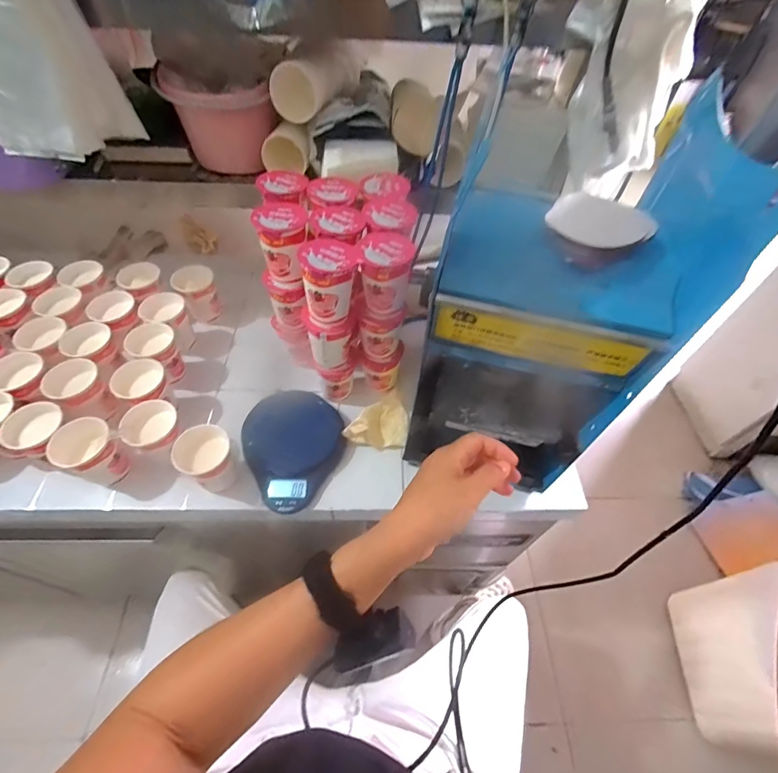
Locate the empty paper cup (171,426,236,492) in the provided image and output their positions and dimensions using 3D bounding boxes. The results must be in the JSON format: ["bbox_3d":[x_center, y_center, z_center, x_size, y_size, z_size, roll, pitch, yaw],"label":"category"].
[{"bbox_3d":[-0.232,0.096,0.523,0.067,0.077,0.063,2,54,-3],"label":"empty paper cup"}]

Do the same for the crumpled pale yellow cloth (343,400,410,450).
[{"bbox_3d":[-0.006,0.058,0.607,0.074,0.033,0.105,39,60,22],"label":"crumpled pale yellow cloth"}]

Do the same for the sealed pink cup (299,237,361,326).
[{"bbox_3d":[-0.072,-0.131,0.498,0.066,0.085,0.074,-6,54,-8],"label":"sealed pink cup"}]

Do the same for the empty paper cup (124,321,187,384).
[{"bbox_3d":[-0.357,-0.050,0.623,0.068,0.071,0.065,2,54,-3],"label":"empty paper cup"}]

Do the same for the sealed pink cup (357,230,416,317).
[{"bbox_3d":[-0.002,-0.141,0.505,0.068,0.081,0.072,5,53,0],"label":"sealed pink cup"}]

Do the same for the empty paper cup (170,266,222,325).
[{"bbox_3d":[-0.336,-0.156,0.724,0.067,0.091,0.072,-23,59,-20],"label":"empty paper cup"}]

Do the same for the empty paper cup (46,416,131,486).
[{"bbox_3d":[-0.381,0.086,0.519,0.062,0.070,0.063,2,54,-3],"label":"empty paper cup"}]

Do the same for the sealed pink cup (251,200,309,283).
[{"bbox_3d":[-0.138,-0.193,0.537,0.065,0.081,0.078,-3,54,-6],"label":"sealed pink cup"}]

